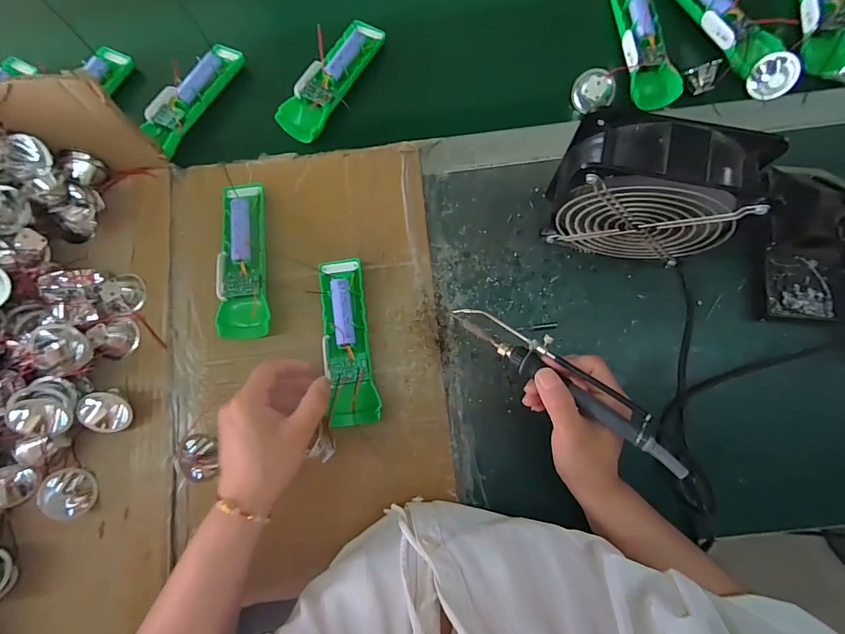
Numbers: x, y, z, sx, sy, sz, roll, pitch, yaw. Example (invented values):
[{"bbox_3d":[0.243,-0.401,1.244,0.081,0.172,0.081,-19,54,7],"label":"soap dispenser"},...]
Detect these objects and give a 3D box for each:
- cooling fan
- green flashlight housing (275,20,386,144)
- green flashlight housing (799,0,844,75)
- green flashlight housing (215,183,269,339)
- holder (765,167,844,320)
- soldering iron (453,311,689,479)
[{"bbox_3d":[0.187,-0.101,0.380,0.147,0.153,0.059,14,79,5],"label":"cooling fan"},{"bbox_3d":[-0.104,-0.274,0.492,0.052,0.034,0.157,29,80,8],"label":"green flashlight housing"},{"bbox_3d":[0.434,-0.336,0.459,0.040,0.041,0.155,5,78,3],"label":"green flashlight housing"},{"bbox_3d":[-0.184,-0.059,0.432,0.048,0.026,0.162,-9,78,0],"label":"green flashlight housing"},{"bbox_3d":[0.374,-0.077,0.405,0.064,0.086,0.151,4,78,3],"label":"holder"},{"bbox_3d":[0.108,0.045,0.330,0.202,0.018,0.030,37,76,28],"label":"soldering iron"}]

